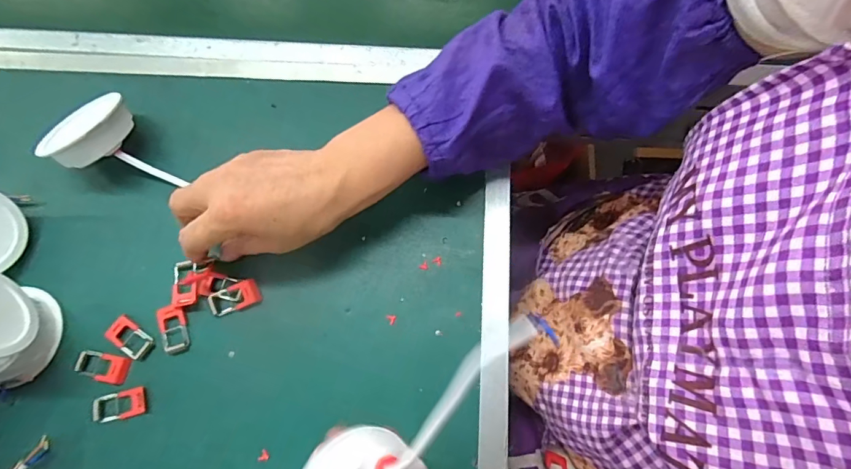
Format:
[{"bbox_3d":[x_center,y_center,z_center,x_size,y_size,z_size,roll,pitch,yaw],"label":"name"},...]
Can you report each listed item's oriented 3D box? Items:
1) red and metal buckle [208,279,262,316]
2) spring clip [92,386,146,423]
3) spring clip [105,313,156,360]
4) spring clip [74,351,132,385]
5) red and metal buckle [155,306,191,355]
[{"bbox_3d":[-0.144,0.048,0.332,0.037,0.005,0.019,-22,75,-7],"label":"red and metal buckle"},{"bbox_3d":[-0.216,0.121,0.311,0.036,0.004,0.019,-14,74,-5],"label":"spring clip"},{"bbox_3d":[-0.217,0.075,0.323,0.034,0.004,0.019,35,76,9],"label":"spring clip"},{"bbox_3d":[-0.231,0.095,0.316,0.036,0.004,0.020,11,74,3],"label":"spring clip"},{"bbox_3d":[-0.186,0.070,0.326,0.019,0.004,0.035,-16,74,-5],"label":"red and metal buckle"}]

